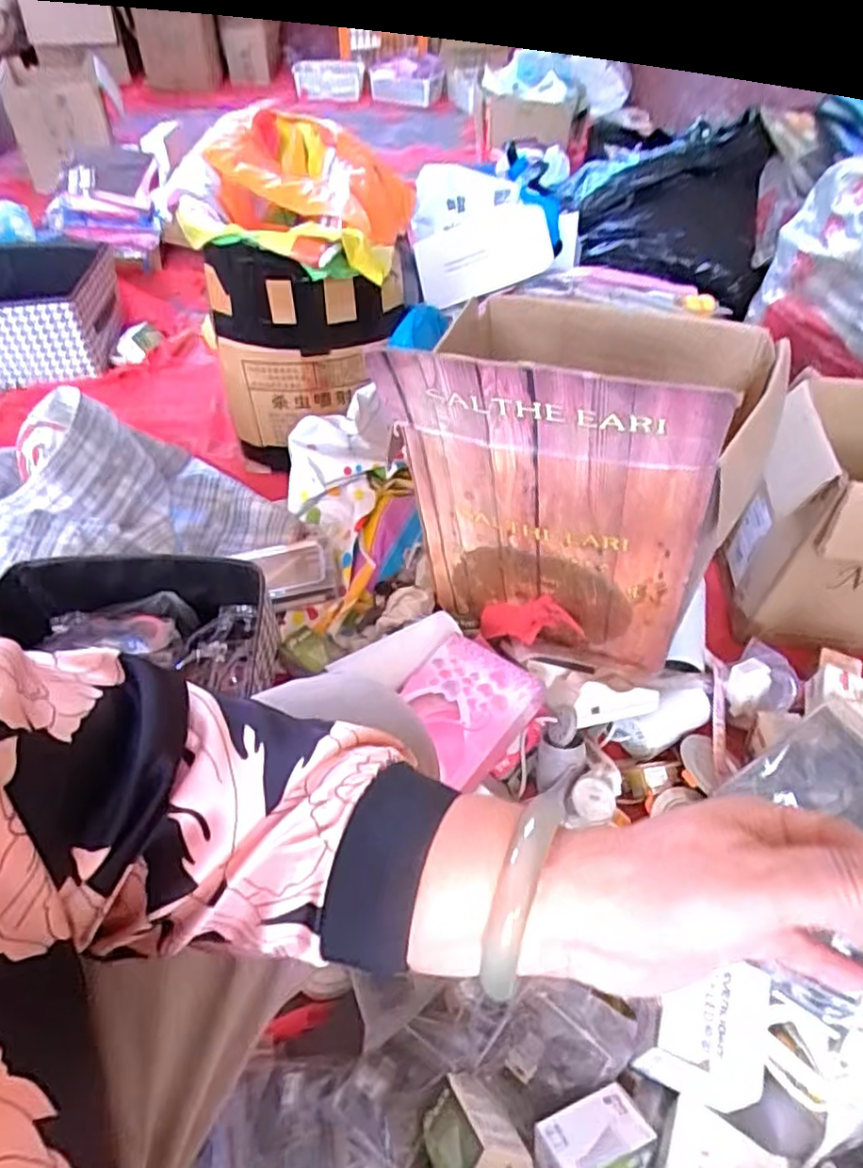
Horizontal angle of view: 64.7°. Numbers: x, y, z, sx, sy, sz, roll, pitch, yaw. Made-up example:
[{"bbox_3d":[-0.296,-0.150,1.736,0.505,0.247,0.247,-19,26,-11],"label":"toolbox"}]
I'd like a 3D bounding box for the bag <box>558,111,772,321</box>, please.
[{"bbox_3d":[0.451,-0.722,1.318,0.387,0.224,0.270,10,49,7],"label":"bag"}]

